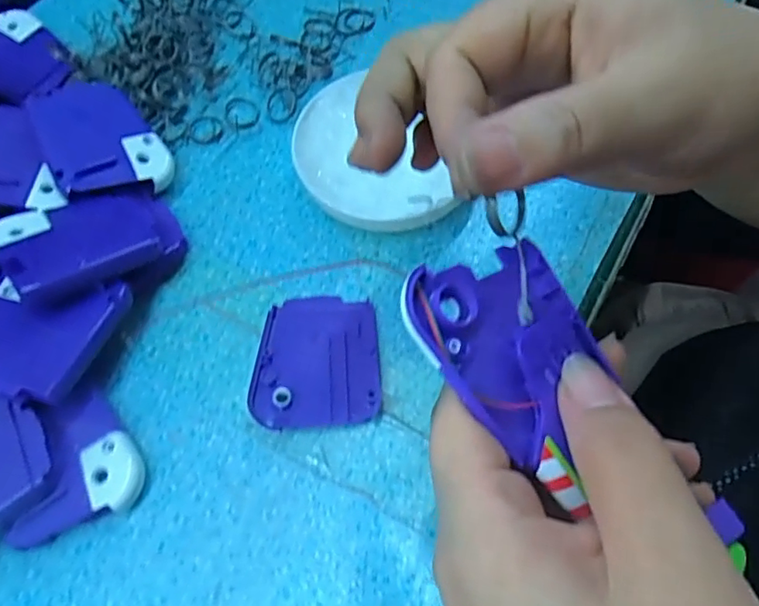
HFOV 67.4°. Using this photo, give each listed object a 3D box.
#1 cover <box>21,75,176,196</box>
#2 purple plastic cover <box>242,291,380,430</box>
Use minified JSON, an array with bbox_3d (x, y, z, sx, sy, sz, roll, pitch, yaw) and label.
[{"bbox_3d":[-0.134,-0.081,0.275,0.050,0.007,0.068,-22,69,-27],"label":"cover"},{"bbox_3d":[-0.027,0.023,0.244,0.052,0.010,0.058,-4,65,0],"label":"purple plastic cover"}]

